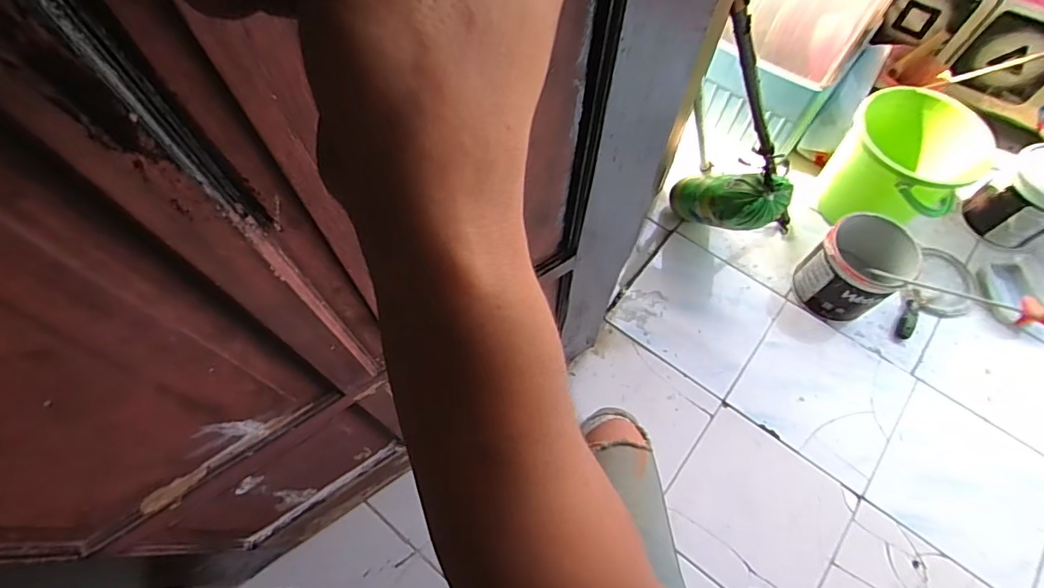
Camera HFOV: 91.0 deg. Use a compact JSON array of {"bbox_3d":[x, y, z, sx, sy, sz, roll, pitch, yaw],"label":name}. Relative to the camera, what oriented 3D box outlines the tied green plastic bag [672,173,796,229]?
[{"bbox_3d":[0.404,-0.203,1.087,0.078,0.324,0.093,-26,109,-12],"label":"tied green plastic bag"}]

